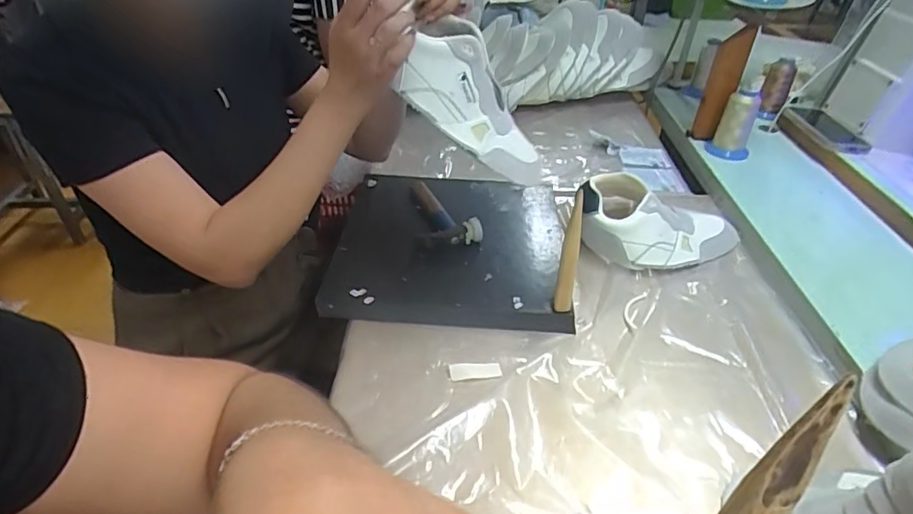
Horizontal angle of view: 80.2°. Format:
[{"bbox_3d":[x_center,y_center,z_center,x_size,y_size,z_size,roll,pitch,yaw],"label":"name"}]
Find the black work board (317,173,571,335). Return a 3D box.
[{"bbox_3d":[-0.006,-0.025,0.740,0.313,0.030,0.315,5,37,5],"label":"black work board"}]

